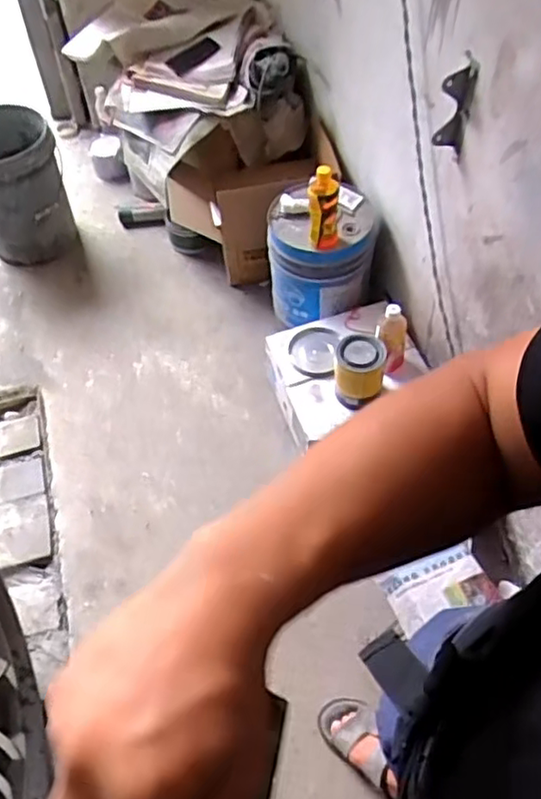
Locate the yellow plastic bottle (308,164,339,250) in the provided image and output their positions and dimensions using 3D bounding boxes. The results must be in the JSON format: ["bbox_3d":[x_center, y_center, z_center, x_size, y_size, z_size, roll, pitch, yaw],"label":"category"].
[{"bbox_3d":[0.118,-0.424,1.416,0.066,0.182,0.054,1,54,2],"label":"yellow plastic bottle"}]

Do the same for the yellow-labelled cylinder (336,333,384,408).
[{"bbox_3d":[0.193,-0.063,1.384,0.105,0.120,0.104,3,54,4],"label":"yellow-labelled cylinder"}]

